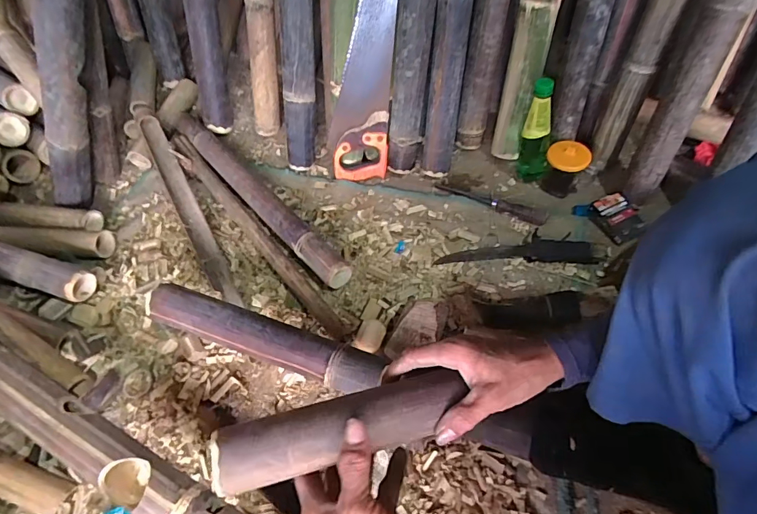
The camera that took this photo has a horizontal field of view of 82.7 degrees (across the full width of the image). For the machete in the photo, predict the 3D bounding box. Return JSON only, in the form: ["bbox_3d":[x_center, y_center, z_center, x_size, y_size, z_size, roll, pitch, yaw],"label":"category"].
[{"bbox_3d":[0.254,-0.019,0.803,0.280,0.027,0.066,2,55,7],"label":"machete"}]

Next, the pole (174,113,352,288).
[{"bbox_3d":[-0.268,-0.144,0.920,0.067,0.066,0.634,-37,60,-19],"label":"pole"}]

